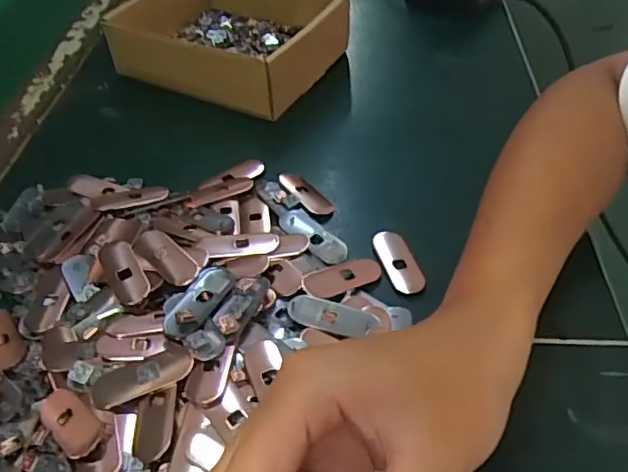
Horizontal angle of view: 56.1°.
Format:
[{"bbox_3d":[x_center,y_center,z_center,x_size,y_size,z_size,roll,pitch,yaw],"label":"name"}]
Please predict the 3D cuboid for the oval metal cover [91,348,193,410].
[{"bbox_3d":[-0.082,0.067,0.282,0.048,0.005,0.019,-16,47,-11],"label":"oval metal cover"}]

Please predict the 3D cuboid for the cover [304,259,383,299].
[{"bbox_3d":[0.015,0.023,0.335,0.051,0.004,0.021,-16,45,-29],"label":"cover"}]

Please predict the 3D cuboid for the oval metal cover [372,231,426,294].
[{"bbox_3d":[0.049,0.014,0.347,0.018,0.004,0.047,-16,46,-10],"label":"oval metal cover"}]

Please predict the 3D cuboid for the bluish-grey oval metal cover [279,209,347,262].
[{"bbox_3d":[-0.001,-0.001,0.366,0.051,0.007,0.022,31,55,30],"label":"bluish-grey oval metal cover"}]

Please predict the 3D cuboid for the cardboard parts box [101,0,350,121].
[{"bbox_3d":[-0.071,-0.178,0.506,0.172,0.051,0.148,21,51,23],"label":"cardboard parts box"}]

